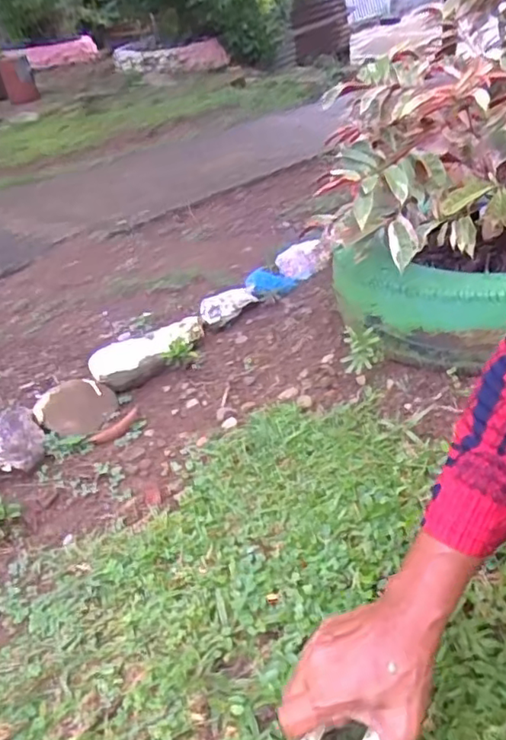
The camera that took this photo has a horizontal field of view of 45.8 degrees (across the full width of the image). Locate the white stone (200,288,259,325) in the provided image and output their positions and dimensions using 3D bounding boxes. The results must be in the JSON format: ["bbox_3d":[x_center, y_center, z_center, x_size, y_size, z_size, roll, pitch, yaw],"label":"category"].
[{"bbox_3d":[-0.050,-0.130,1.224,0.121,0.044,0.080,-28,32,-27],"label":"white stone"}]

